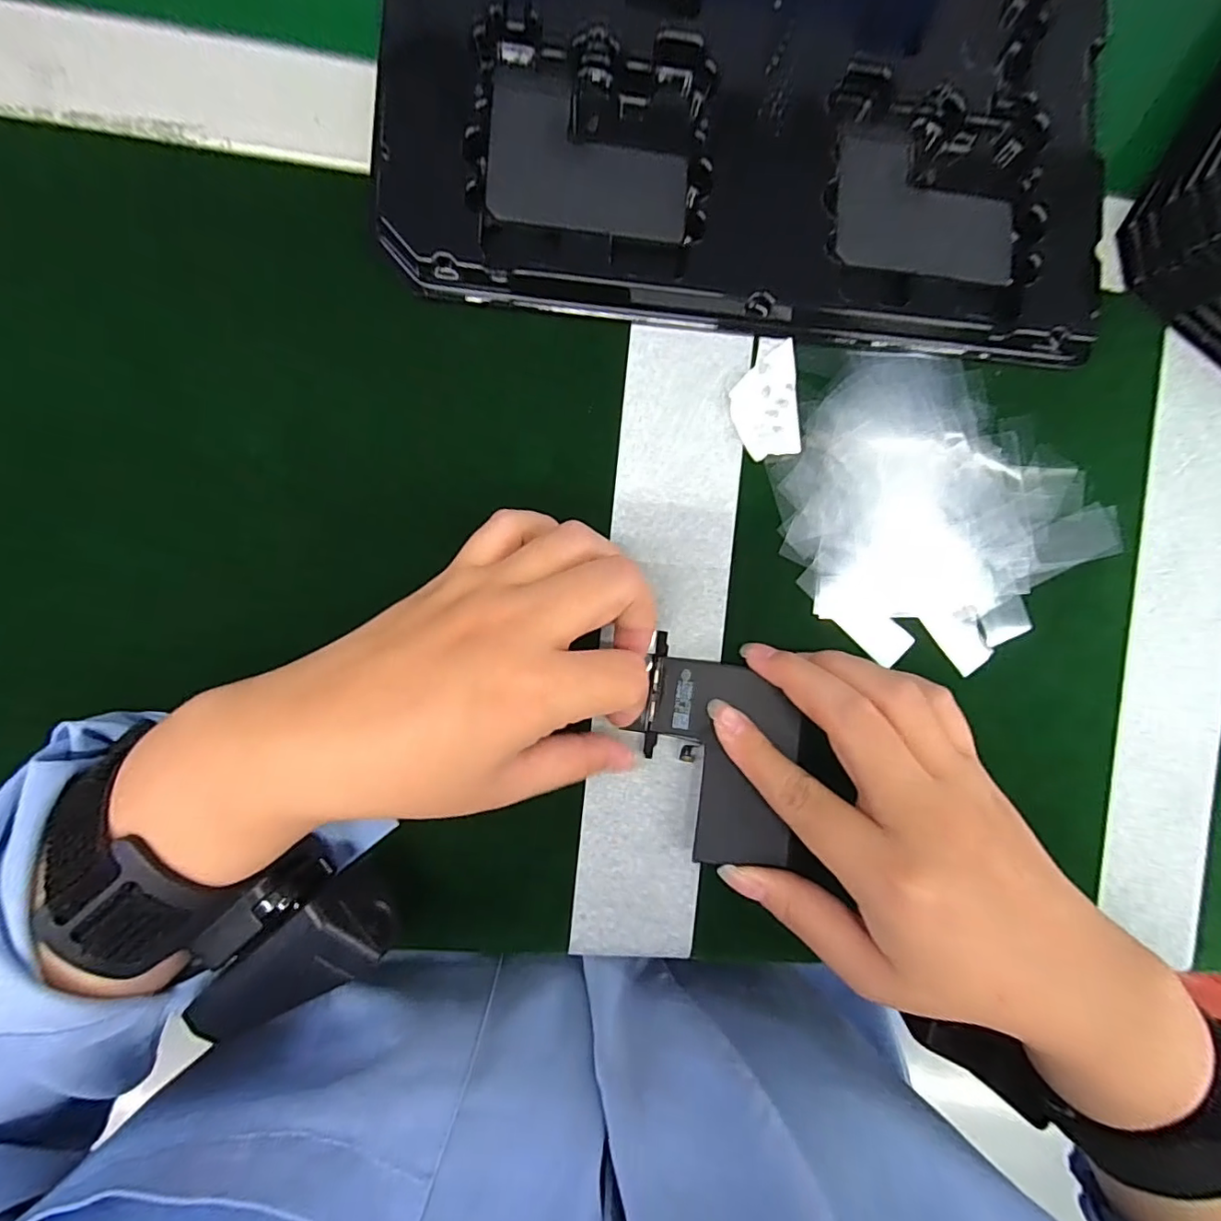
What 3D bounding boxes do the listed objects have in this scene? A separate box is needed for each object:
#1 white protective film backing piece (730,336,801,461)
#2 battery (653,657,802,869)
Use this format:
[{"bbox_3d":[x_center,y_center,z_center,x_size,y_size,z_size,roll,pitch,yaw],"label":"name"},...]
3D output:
[{"bbox_3d":[0.063,-0.086,0.227,0.029,0.004,0.048,-8,87,-9],"label":"white protective film backing piece"},{"bbox_3d":[0.045,0.060,0.221,0.056,0.004,0.076,7,86,2],"label":"battery"}]

